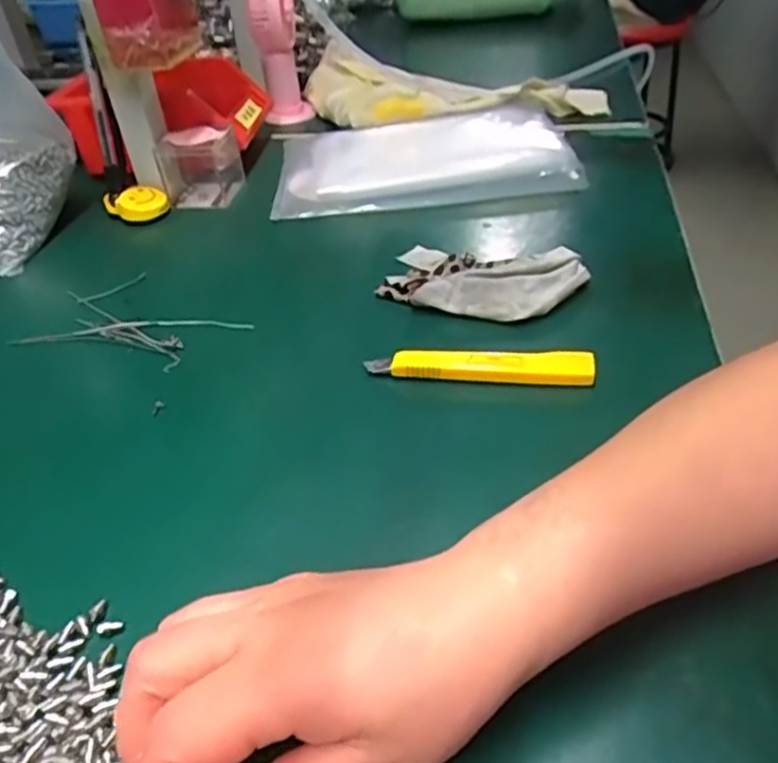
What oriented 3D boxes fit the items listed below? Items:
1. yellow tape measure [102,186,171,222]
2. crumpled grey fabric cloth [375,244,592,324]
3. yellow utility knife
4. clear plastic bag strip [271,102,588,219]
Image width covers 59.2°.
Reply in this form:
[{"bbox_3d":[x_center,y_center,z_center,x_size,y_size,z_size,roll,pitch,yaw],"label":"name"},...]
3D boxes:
[{"bbox_3d":[-0.221,-0.156,0.598,0.052,0.021,0.034,-18,40,-15],"label":"yellow tape measure"},{"bbox_3d":[0.059,-0.074,0.462,0.132,0.020,0.076,15,44,23],"label":"crumpled grey fabric cloth"},{"bbox_3d":[0.051,-0.010,0.392,0.128,0.008,0.023,1,40,8],"label":"yellow utility knife"},{"bbox_3d":[0.028,-0.204,0.620,0.259,0.027,0.183,-4,39,2],"label":"clear plastic bag strip"}]

